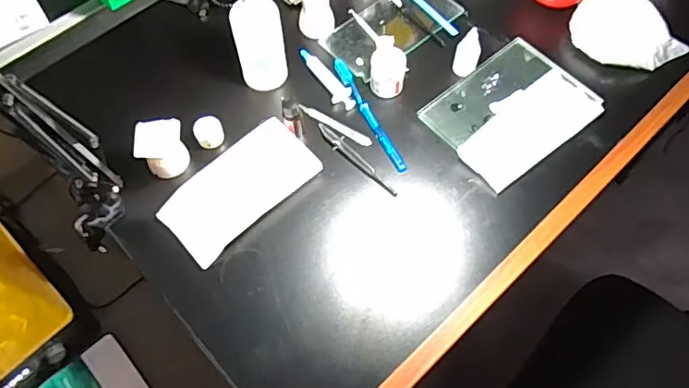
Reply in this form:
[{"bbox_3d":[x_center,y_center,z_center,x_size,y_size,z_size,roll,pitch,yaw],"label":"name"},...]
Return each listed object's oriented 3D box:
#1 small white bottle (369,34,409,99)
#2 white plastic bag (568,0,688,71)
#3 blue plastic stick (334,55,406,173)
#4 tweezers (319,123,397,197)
[{"bbox_3d":[0.057,-0.165,0.720,0.045,0.067,0.048,0,63,0],"label":"small white bottle"},{"bbox_3d":[0.393,-0.224,0.766,0.153,0.045,0.097,38,69,17],"label":"white plastic bag"},{"bbox_3d":[0.032,-0.107,0.723,0.016,0.013,0.189,-24,65,-12],"label":"blue plastic stick"},{"bbox_3d":[0.014,-0.045,0.697,0.018,0.004,0.137,-41,70,-19],"label":"tweezers"}]

